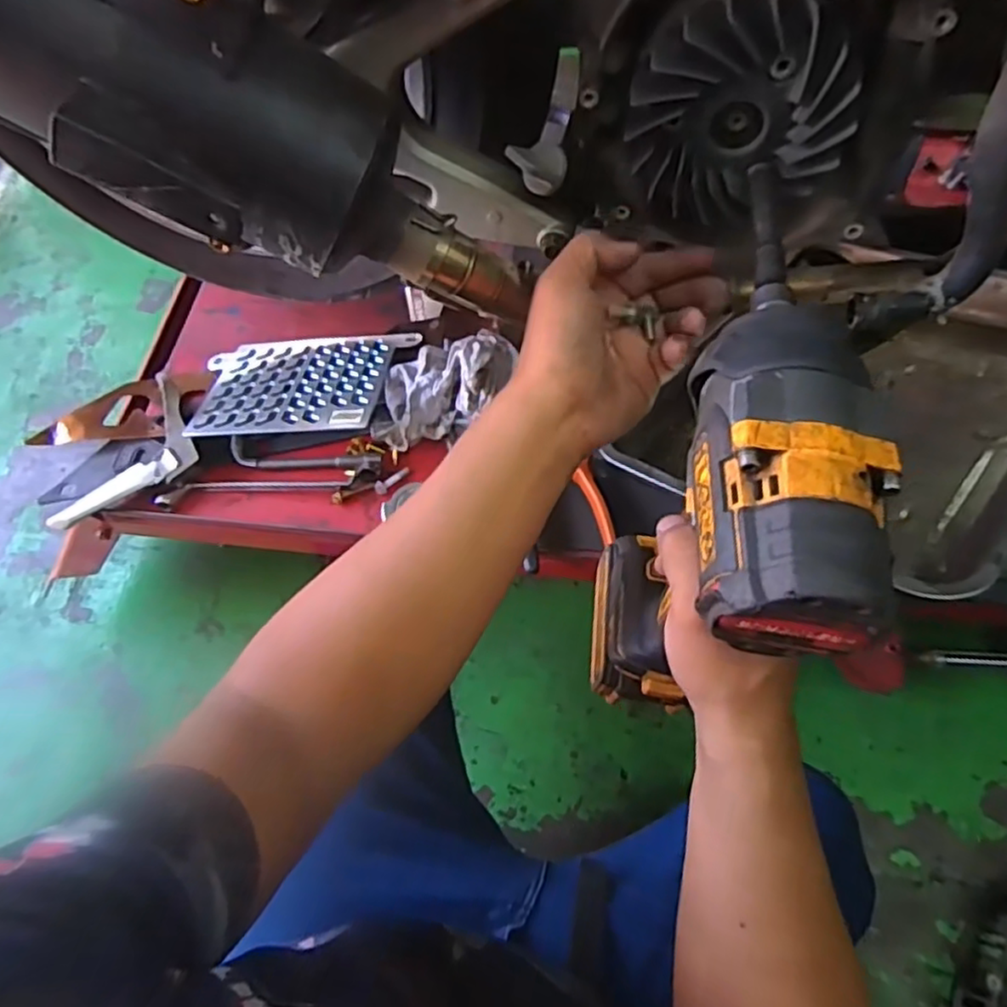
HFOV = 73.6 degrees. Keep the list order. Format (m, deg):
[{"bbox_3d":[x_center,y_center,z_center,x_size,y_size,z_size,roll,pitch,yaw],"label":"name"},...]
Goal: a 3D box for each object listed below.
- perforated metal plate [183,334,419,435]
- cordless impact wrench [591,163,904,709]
[{"bbox_3d":[-0.196,-0.117,0.650,0.196,0.008,0.144,-1,46,8],"label":"perforated metal plate"},{"bbox_3d":[0.131,-0.028,0.387,0.085,0.220,0.252,11,65,8],"label":"cordless impact wrench"}]

